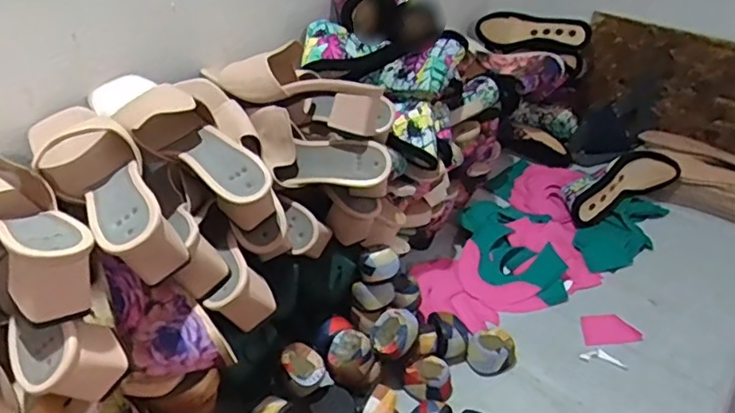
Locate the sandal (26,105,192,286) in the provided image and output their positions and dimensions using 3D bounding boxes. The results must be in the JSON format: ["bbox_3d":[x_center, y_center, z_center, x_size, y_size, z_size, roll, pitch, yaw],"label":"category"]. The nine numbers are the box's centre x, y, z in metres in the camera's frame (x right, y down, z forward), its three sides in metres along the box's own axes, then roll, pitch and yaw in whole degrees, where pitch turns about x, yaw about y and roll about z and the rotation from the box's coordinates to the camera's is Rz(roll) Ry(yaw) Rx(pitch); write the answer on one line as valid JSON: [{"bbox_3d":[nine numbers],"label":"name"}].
[{"bbox_3d":[-0.247,-0.019,0.543,0.089,0.078,0.236,-21,41,-29],"label":"sandal"}]

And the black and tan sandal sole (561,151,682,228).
[{"bbox_3d":[0.453,-0.047,1.052,0.246,0.076,0.093,-18,39,-26],"label":"black and tan sandal sole"}]

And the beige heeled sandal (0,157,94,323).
[{"bbox_3d":[-0.300,0.009,0.475,0.218,0.073,0.092,30,44,35],"label":"beige heeled sandal"}]

